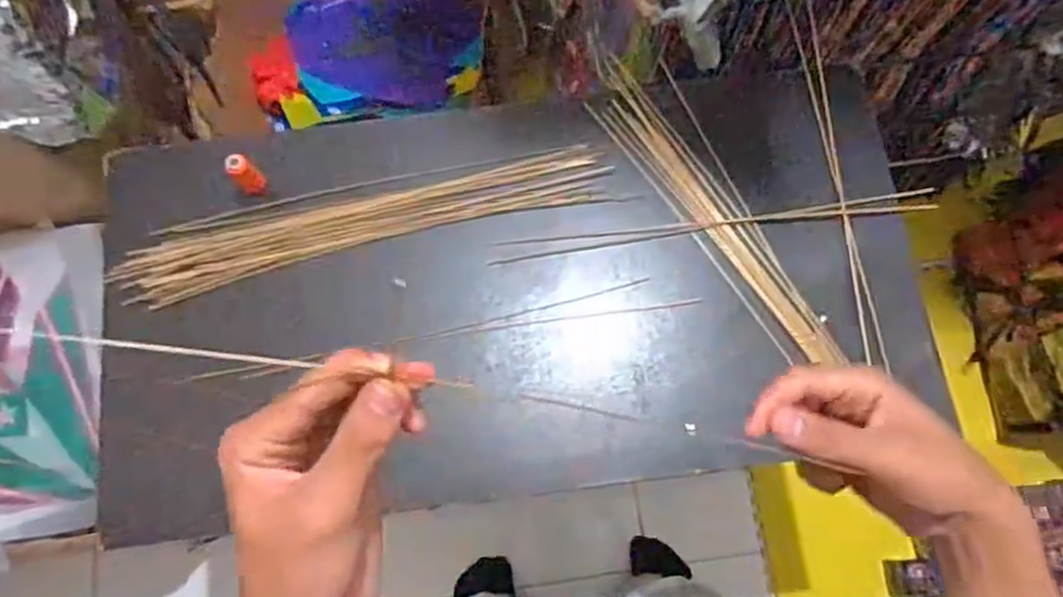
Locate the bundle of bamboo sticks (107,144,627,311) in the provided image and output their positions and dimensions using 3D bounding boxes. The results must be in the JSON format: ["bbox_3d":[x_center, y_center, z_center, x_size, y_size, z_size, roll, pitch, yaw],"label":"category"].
[{"bbox_3d":[-0.164,-0.080,0.739,0.486,0.020,0.082,-12,74,-3],"label":"bundle of bamboo sticks"}]

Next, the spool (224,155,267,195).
[{"bbox_3d":[-0.279,-0.121,0.731,0.023,0.066,0.021,0,74,1],"label":"spool"}]

